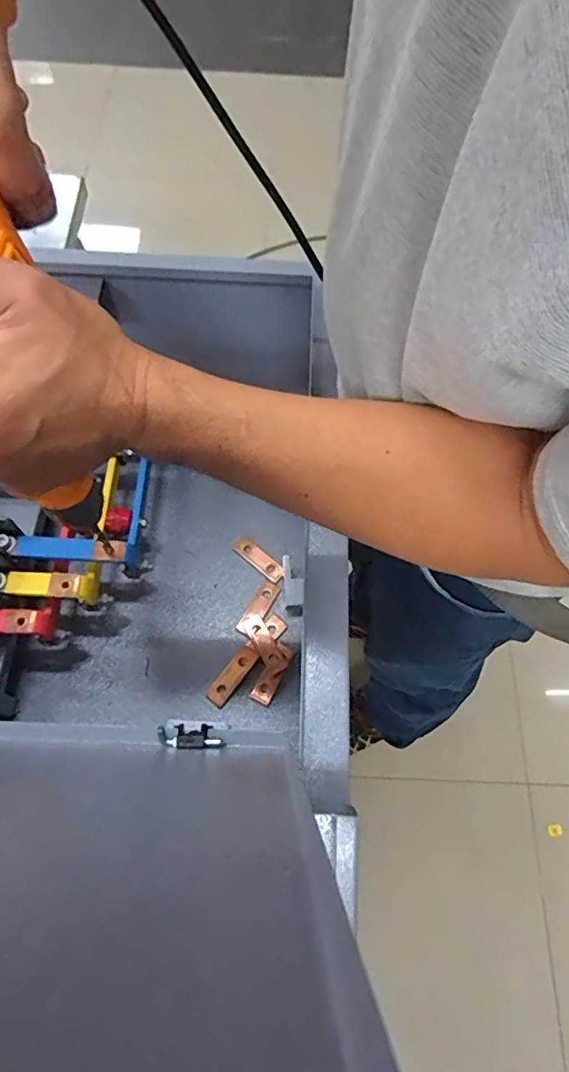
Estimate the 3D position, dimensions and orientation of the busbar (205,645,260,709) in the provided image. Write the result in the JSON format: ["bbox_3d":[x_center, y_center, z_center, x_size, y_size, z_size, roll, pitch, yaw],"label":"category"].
[{"bbox_3d":[-0.050,0.134,0.542,0.020,0.011,0.060,37,70,14],"label":"busbar"}]

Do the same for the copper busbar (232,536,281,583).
[{"bbox_3d":[-0.027,0.023,0.598,0.061,0.007,0.020,39,70,14],"label":"copper busbar"}]

